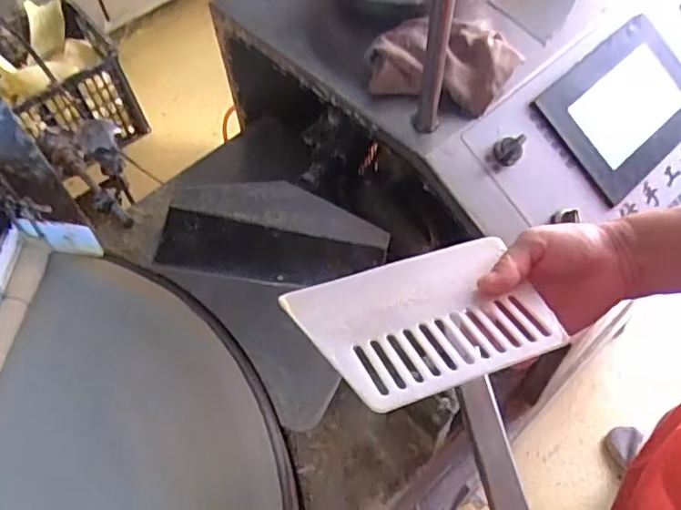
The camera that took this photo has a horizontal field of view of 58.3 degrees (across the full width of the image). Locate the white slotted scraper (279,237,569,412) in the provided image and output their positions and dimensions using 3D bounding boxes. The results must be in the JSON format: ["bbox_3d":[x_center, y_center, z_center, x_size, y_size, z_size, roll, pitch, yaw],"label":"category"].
[{"bbox_3d":[0.058,0.039,0.401,0.160,0.008,0.112,-15,42,-20],"label":"white slotted scraper"}]

